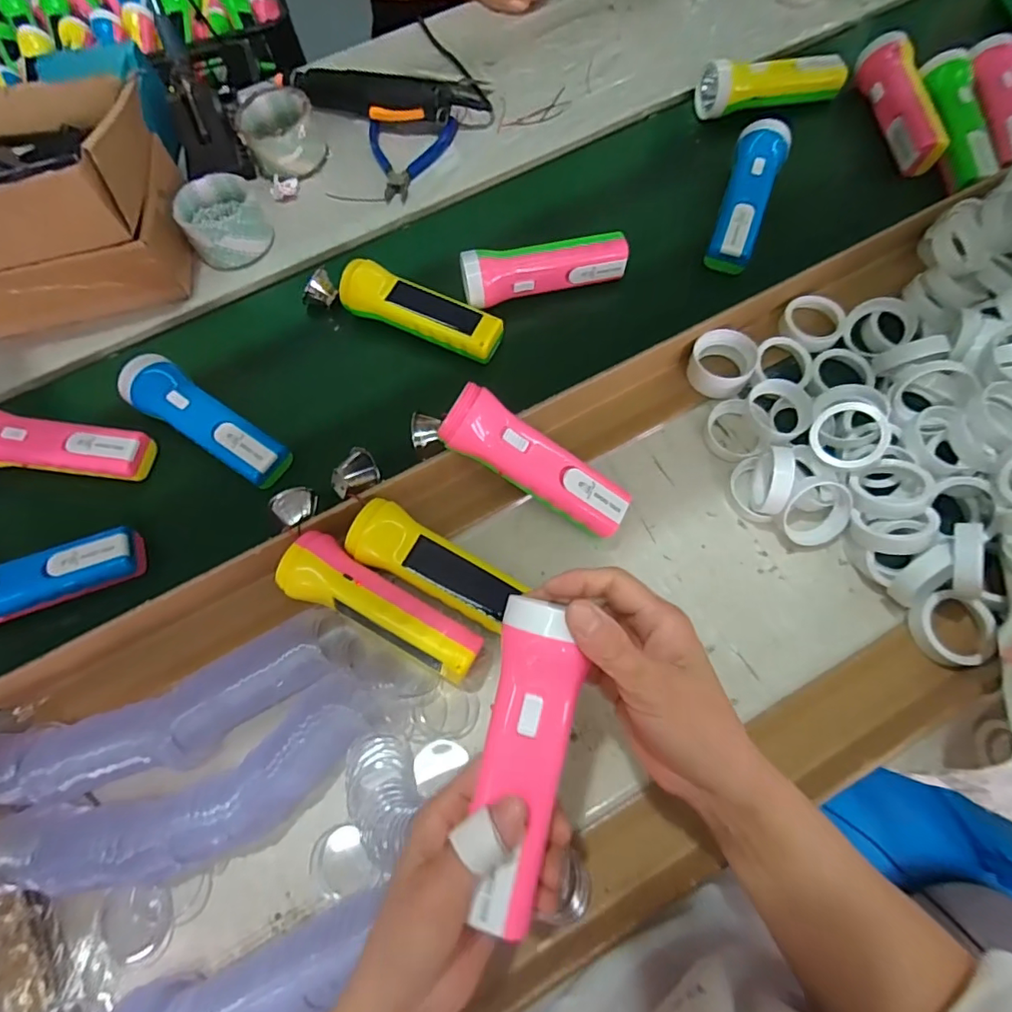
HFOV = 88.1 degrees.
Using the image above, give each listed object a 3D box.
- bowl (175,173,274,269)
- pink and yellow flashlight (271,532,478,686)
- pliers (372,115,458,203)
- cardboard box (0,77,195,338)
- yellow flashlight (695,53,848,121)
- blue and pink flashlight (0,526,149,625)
[{"bbox_3d":[-0.299,-0.306,0.559,0.083,0.049,0.085,-1,70,3],"label":"bowl"},{"bbox_3d":[-0.090,0.076,0.388,0.155,0.048,0.047,27,74,10],"label":"pink and yellow flashlight"},{"bbox_3d":[-0.113,-0.404,0.606,0.103,0.013,0.127,1,70,4],"label":"pliers"},{"bbox_3d":[-0.451,-0.307,0.511,0.226,0.127,0.196,-15,70,-2],"label":"cardboard box"},{"bbox_3d":[0.306,-0.485,0.599,0.162,0.054,0.053,-11,70,-1],"label":"yellow flashlight"},{"bbox_3d":[-0.381,0.063,0.419,0.161,0.036,0.045,-22,72,-6],"label":"blue and pink flashlight"}]

